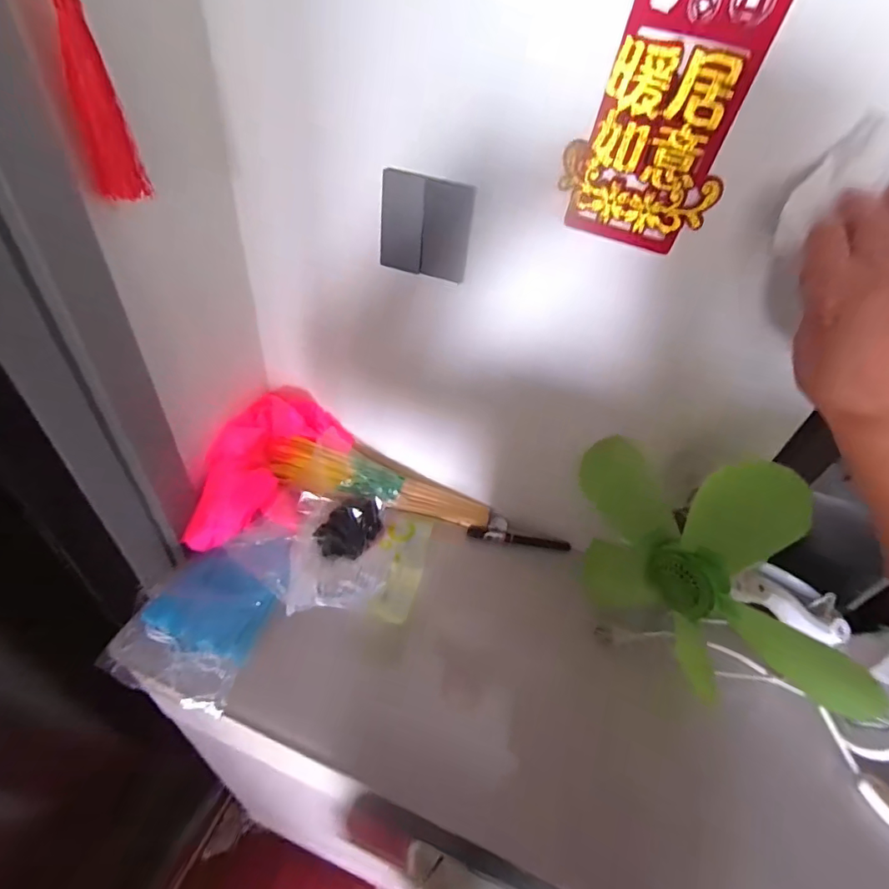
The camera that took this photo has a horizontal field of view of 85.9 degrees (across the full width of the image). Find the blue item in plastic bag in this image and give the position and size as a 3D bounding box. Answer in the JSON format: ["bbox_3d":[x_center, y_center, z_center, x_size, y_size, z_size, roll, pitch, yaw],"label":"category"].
[{"bbox_3d":[-0.262,0.175,0.518,0.145,0.051,0.174,15,45,8],"label":"blue item in plastic bag"}]

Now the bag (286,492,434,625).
[{"bbox_3d":[-0.110,0.134,0.582,0.167,0.039,0.165,10,44,3],"label":"bag"}]

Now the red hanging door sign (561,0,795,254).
[{"bbox_3d":[0.155,-0.257,0.310,0.106,0.235,0.009,19,45,12],"label":"red hanging door sign"}]

